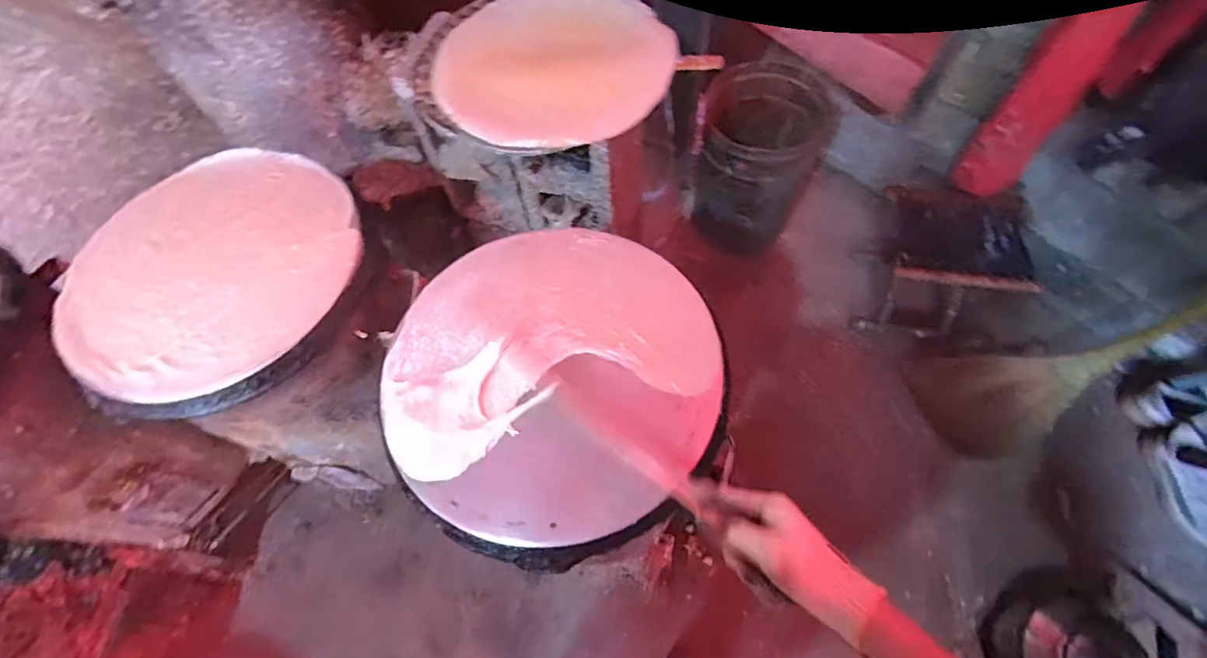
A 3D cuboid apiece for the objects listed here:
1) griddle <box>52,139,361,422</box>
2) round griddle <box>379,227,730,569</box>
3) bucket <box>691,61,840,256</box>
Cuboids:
[{"bbox_3d":[-0.507,-0.081,0.690,0.372,0.046,0.368,-2,63,3],"label":"griddle"},{"bbox_3d":[-0.061,0.039,0.586,0.353,0.029,0.375,-2,63,3],"label":"round griddle"},{"bbox_3d":[0.422,-0.471,1.503,0.327,0.371,0.318,-2,63,3],"label":"bucket"}]

